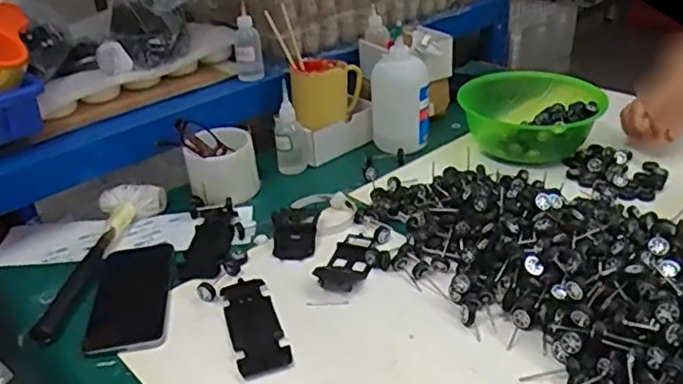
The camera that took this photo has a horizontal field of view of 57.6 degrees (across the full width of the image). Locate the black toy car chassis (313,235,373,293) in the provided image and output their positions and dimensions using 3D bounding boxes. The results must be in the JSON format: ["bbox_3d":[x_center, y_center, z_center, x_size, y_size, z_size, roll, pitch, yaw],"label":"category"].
[{"bbox_3d":[0.009,0.075,0.664,0.048,0.016,0.086,9,33,21],"label":"black toy car chassis"}]

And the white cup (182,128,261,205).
[{"bbox_3d":[-0.153,-0.033,0.800,0.087,0.075,0.078,-10,31,-9],"label":"white cup"}]

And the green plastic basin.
[{"bbox_3d":[0.272,-0.107,0.877,0.185,0.069,0.185,1,31,8],"label":"green plastic basin"}]

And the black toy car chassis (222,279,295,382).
[{"bbox_3d":[-0.084,0.125,0.589,0.046,0.005,0.123,-13,31,-14],"label":"black toy car chassis"}]

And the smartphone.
[{"bbox_3d":[-0.217,0.104,0.645,0.077,0.008,0.169,-8,30,-7],"label":"smartphone"}]

